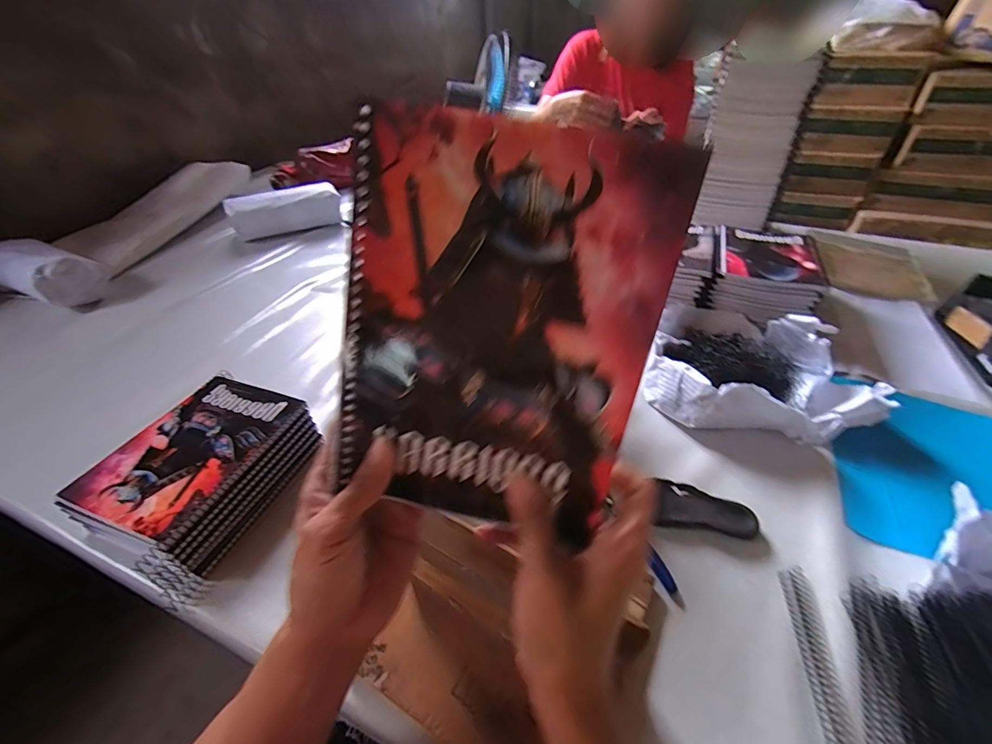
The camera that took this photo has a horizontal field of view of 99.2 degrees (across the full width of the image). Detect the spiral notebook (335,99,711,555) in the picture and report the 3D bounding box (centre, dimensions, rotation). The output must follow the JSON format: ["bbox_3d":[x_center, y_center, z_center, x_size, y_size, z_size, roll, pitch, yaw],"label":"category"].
[{"bbox_3d":[-0.003,-0.012,0.205,0.146,0.192,0.008,15,21,6],"label":"spiral notebook"}]

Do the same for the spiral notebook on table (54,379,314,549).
[{"bbox_3d":[-0.334,0.082,0.469,0.145,0.014,0.197,14,44,17],"label":"spiral notebook on table"}]

